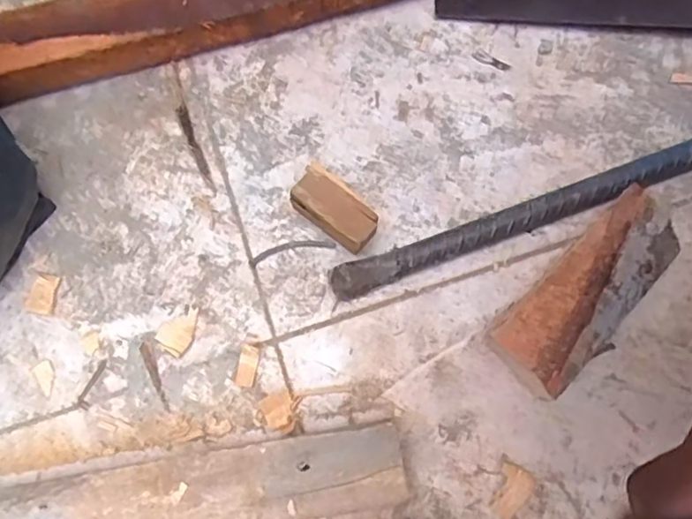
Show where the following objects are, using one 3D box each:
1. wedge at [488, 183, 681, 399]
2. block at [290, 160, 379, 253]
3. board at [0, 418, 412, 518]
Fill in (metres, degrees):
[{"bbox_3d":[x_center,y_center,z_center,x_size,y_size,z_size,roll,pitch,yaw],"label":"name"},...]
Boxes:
[{"bbox_3d":[0.170,0.023,0.427,0.149,0.044,0.060,-44,80,-7],"label":"wedge"},{"bbox_3d":[-0.006,-0.036,0.450,0.071,0.035,0.040,37,81,9],"label":"block"},{"bbox_3d":[-0.121,0.162,0.412,0.318,0.039,0.059,-12,78,-1],"label":"board"}]

